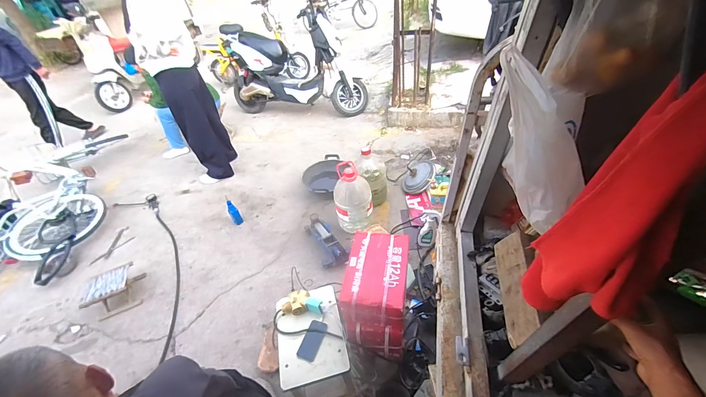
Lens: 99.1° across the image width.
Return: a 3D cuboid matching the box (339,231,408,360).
[{"bbox_3d":[0.085,0.343,1.130,0.214,0.268,0.336,3,44,11],"label":"box"}]

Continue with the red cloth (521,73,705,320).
[{"bbox_3d":[0.265,0.019,0.293,0.042,0.267,0.095,-17,42,-32],"label":"red cloth"}]

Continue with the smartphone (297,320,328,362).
[{"bbox_3d":[-0.143,0.510,1.081,0.074,0.010,0.136,9,45,17],"label":"smartphone"}]

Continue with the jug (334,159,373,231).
[{"bbox_3d":[-0.003,0.007,1.830,0.232,0.424,0.221,-7,43,0],"label":"jug"}]

